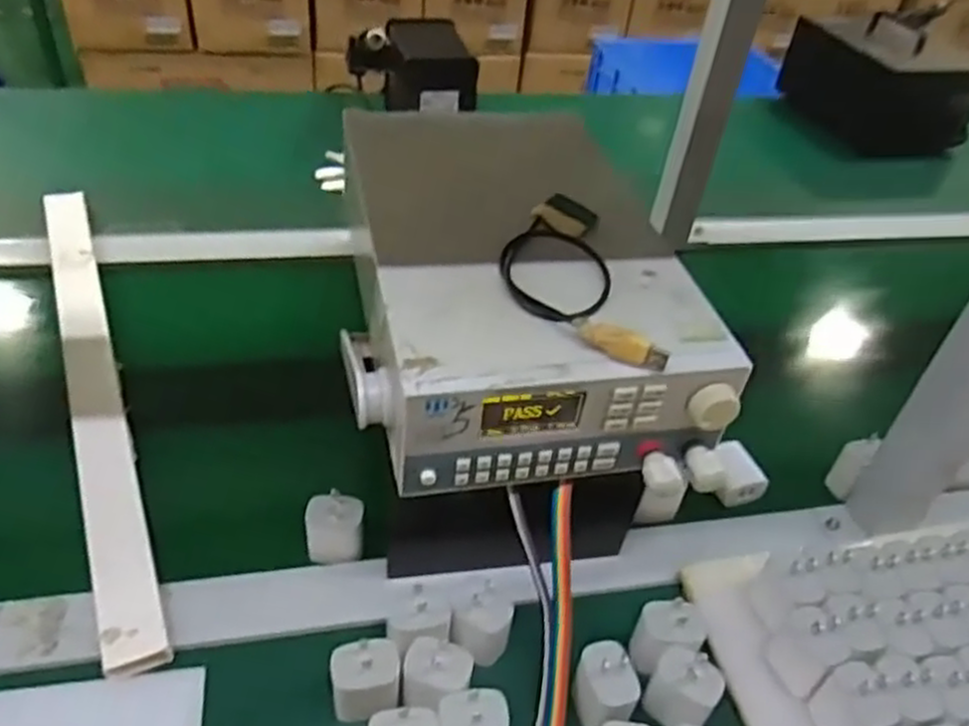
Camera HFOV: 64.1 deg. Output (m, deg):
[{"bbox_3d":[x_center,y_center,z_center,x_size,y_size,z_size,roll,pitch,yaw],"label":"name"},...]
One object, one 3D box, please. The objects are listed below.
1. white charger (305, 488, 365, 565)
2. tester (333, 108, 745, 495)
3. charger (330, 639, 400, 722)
[{"bbox_3d":[-0.111,0.122,0.575,0.040,0.047,0.029,0,42,-7],"label":"white charger"},{"bbox_3d":[0.021,-0.068,0.578,0.222,0.095,0.324,-3,43,-10],"label":"tester"},{"bbox_3d":[-0.074,0.199,0.483,0.041,0.058,0.028,-4,43,-12],"label":"charger"}]

